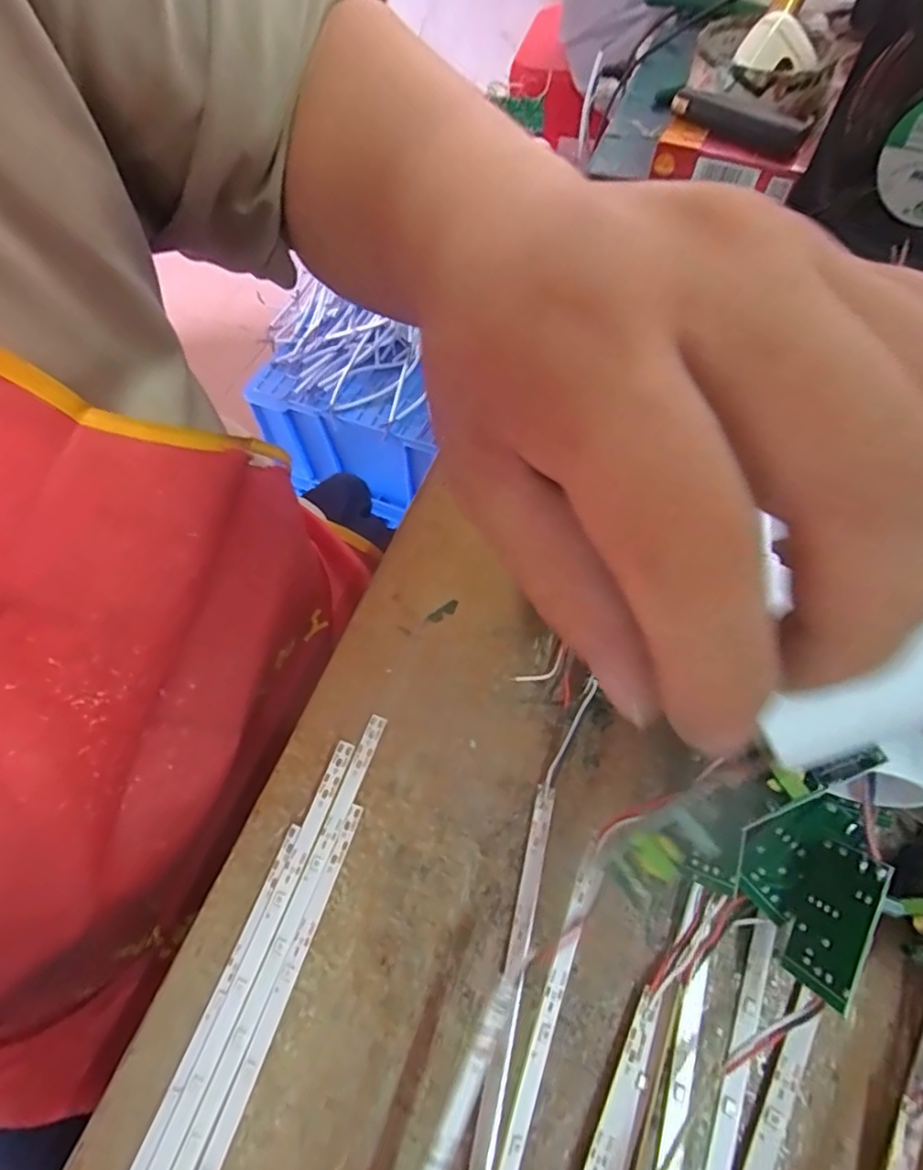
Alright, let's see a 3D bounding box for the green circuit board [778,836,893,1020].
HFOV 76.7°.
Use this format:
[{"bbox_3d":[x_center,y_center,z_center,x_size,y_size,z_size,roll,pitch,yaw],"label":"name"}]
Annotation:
[{"bbox_3d":[0.100,0.090,0.158,0.004,0.021,0.038,24,84,-18],"label":"green circuit board"}]

